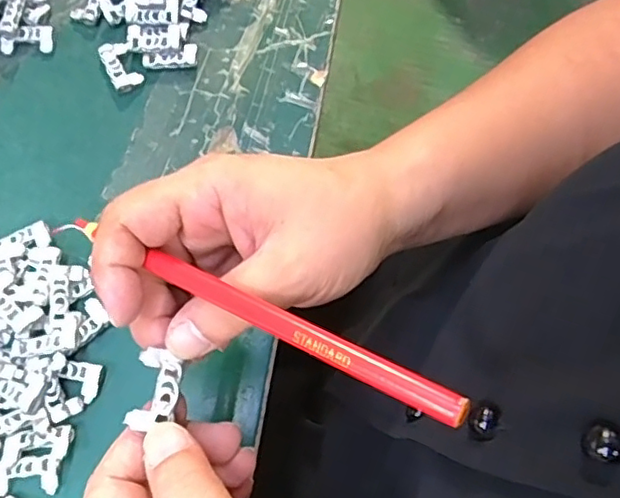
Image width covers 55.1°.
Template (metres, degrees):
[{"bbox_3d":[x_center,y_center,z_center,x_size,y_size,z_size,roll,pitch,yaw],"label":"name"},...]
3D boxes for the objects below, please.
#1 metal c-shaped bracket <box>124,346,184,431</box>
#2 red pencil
[{"bbox_3d":[-0.056,0.051,0.217,0.016,0.005,0.026,6,73,1],"label":"metal c-shaped bracket"},{"bbox_3d":[-0.023,0.019,0.201,0.158,0.004,0.009,23,73,26],"label":"red pencil"}]

